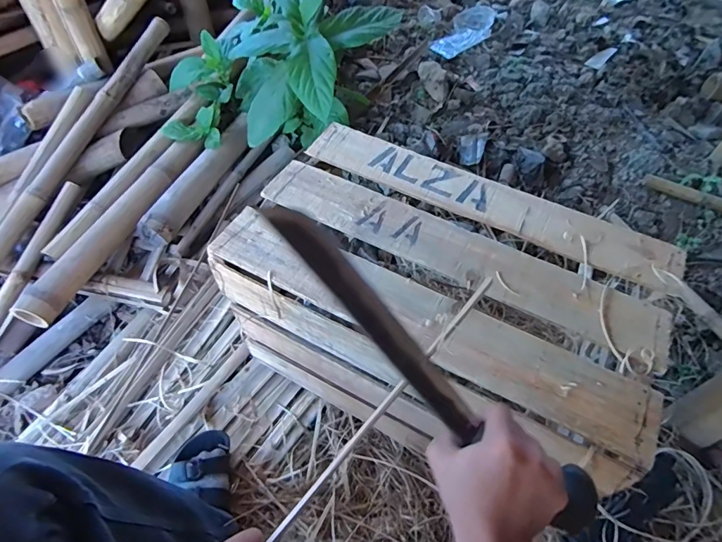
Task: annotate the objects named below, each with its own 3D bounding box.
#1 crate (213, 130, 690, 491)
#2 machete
[{"bbox_3d":[0.111,0.052,0.710,0.577,0.320,0.356,26,57,14],"label":"crate"},{"bbox_3d":[0.062,0.086,0.381,0.395,0.021,0.056,45,62,-1],"label":"machete"}]

